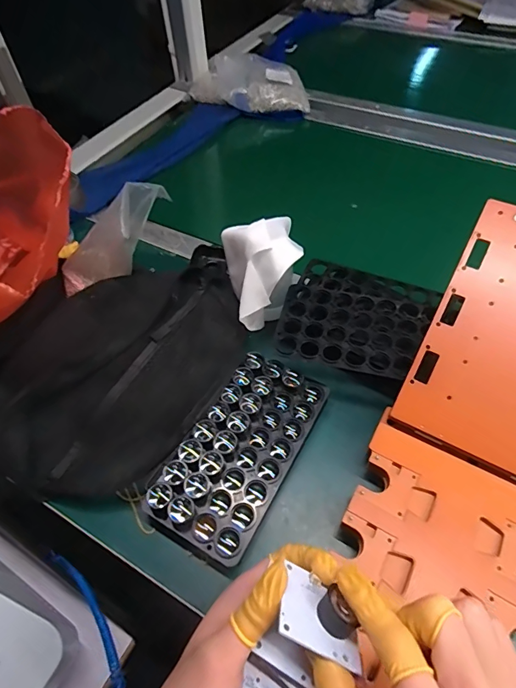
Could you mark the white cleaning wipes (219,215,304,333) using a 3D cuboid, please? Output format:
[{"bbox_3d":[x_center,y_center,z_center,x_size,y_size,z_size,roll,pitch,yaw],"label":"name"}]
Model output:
[{"bbox_3d":[0.012,-0.078,0.478,0.085,0.104,0.091,-12,54,-5],"label":"white cleaning wipes"}]

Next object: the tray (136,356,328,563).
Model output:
[{"bbox_3d":[-0.014,0.097,0.400,0.099,0.025,0.193,25,60,20],"label":"tray"}]

